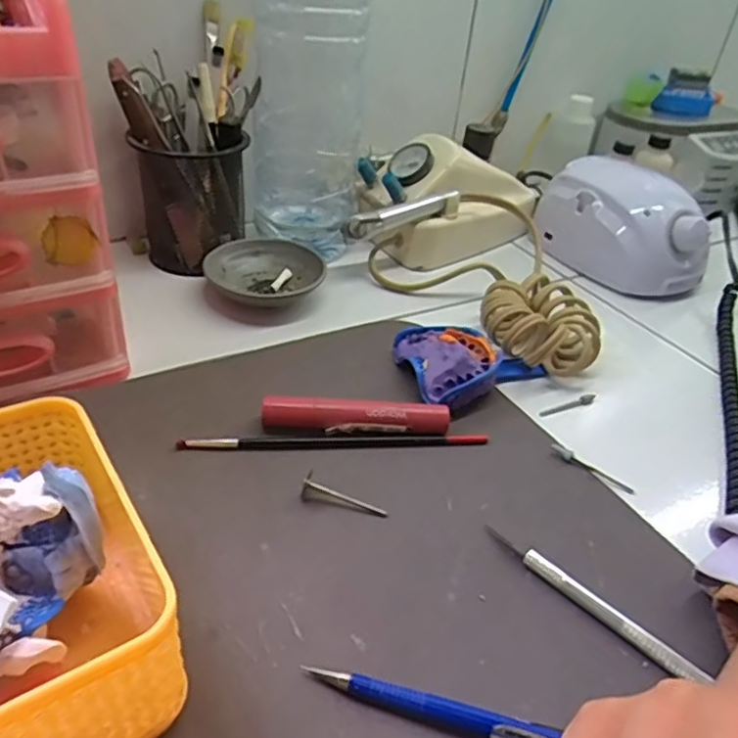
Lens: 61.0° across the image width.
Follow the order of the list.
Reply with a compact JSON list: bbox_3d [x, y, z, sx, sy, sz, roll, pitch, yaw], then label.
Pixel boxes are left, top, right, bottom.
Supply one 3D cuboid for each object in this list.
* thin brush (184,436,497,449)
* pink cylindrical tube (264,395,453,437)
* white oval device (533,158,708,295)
[{"bbox_3d":[-0.017,0.040,0.350,0.172,0.005,0.008,2,37,-8],"label":"thin brush"},{"bbox_3d":[-0.007,0.028,0.357,0.106,0.015,0.013,4,36,-4],"label":"pink cylindrical tube"},{"bbox_3d":[0.228,-0.129,0.562,0.088,0.078,0.140,-13,41,-25],"label":"white oval device"}]

